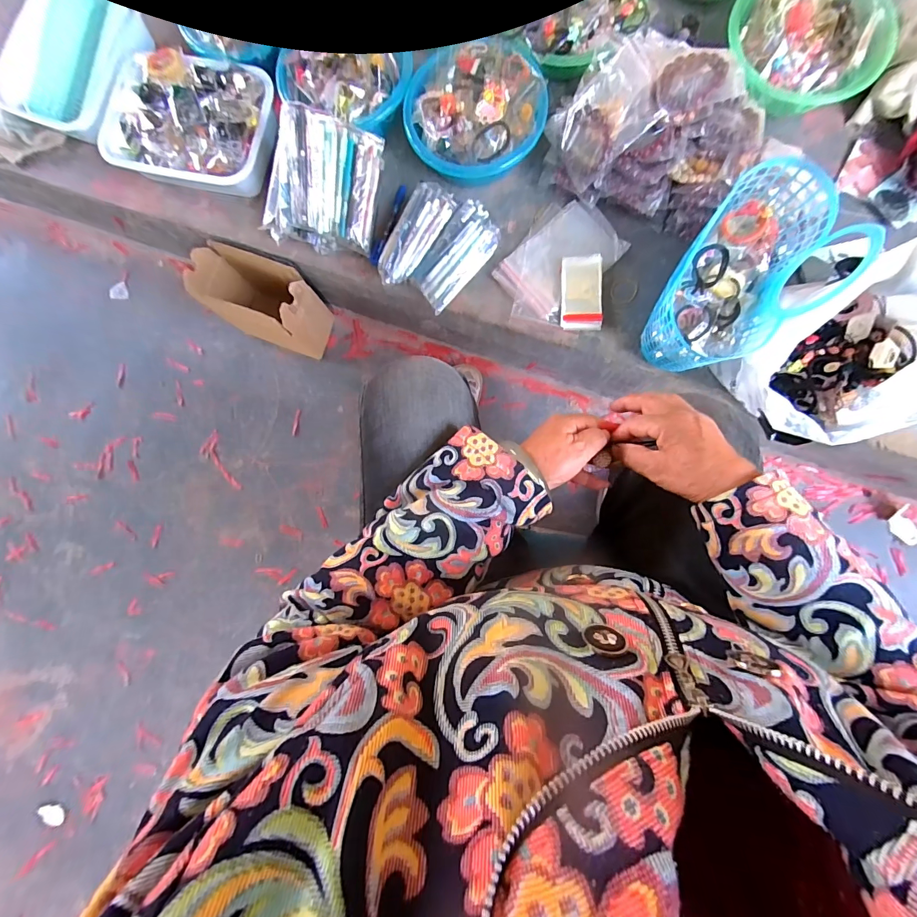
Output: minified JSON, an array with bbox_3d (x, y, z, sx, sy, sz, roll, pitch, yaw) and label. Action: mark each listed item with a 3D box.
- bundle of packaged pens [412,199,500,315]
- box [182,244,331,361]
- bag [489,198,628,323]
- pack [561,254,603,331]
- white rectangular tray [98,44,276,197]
[{"bbox_3d":[-0.003,-0.336,0.660,0.081,0.055,0.179,41,89,5],"label":"bundle of packaged pens"},{"bbox_3d":[-0.385,-0.312,0.802,0.212,0.173,0.120,20,87,5],"label":"box"},{"bbox_3d":[0.163,-0.325,0.669,0.212,0.012,0.131,-44,85,-1],"label":"bag"},{"bbox_3d":[0.206,-0.277,0.664,0.066,0.008,0.125,1,86,3],"label":"pack"},{"bbox_3d":[-0.452,-0.574,0.674,0.283,0.048,0.201,12,87,4],"label":"white rectangular tray"}]

